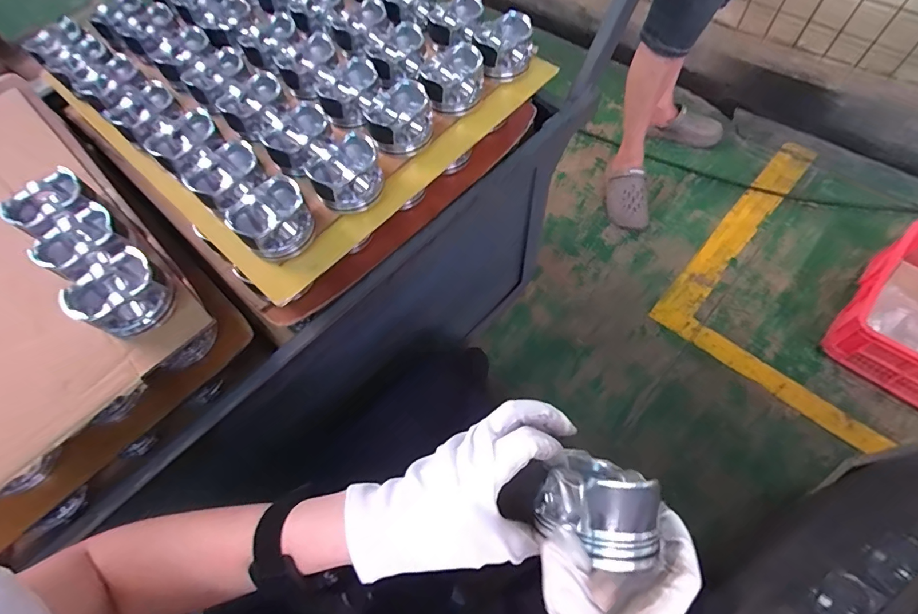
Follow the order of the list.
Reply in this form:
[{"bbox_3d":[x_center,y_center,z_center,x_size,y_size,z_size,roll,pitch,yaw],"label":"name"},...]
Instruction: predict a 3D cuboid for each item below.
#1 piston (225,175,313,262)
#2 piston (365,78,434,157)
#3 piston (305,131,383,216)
[{"bbox_3d":[-0.209,-0.098,0.488,0.069,0.047,0.083,39,71,21],"label":"piston"},{"bbox_3d":[-0.076,-0.241,0.550,0.083,0.050,0.080,-8,62,0],"label":"piston"},{"bbox_3d":[-0.134,-0.161,0.509,0.083,0.061,0.070,-31,65,-12],"label":"piston"}]

